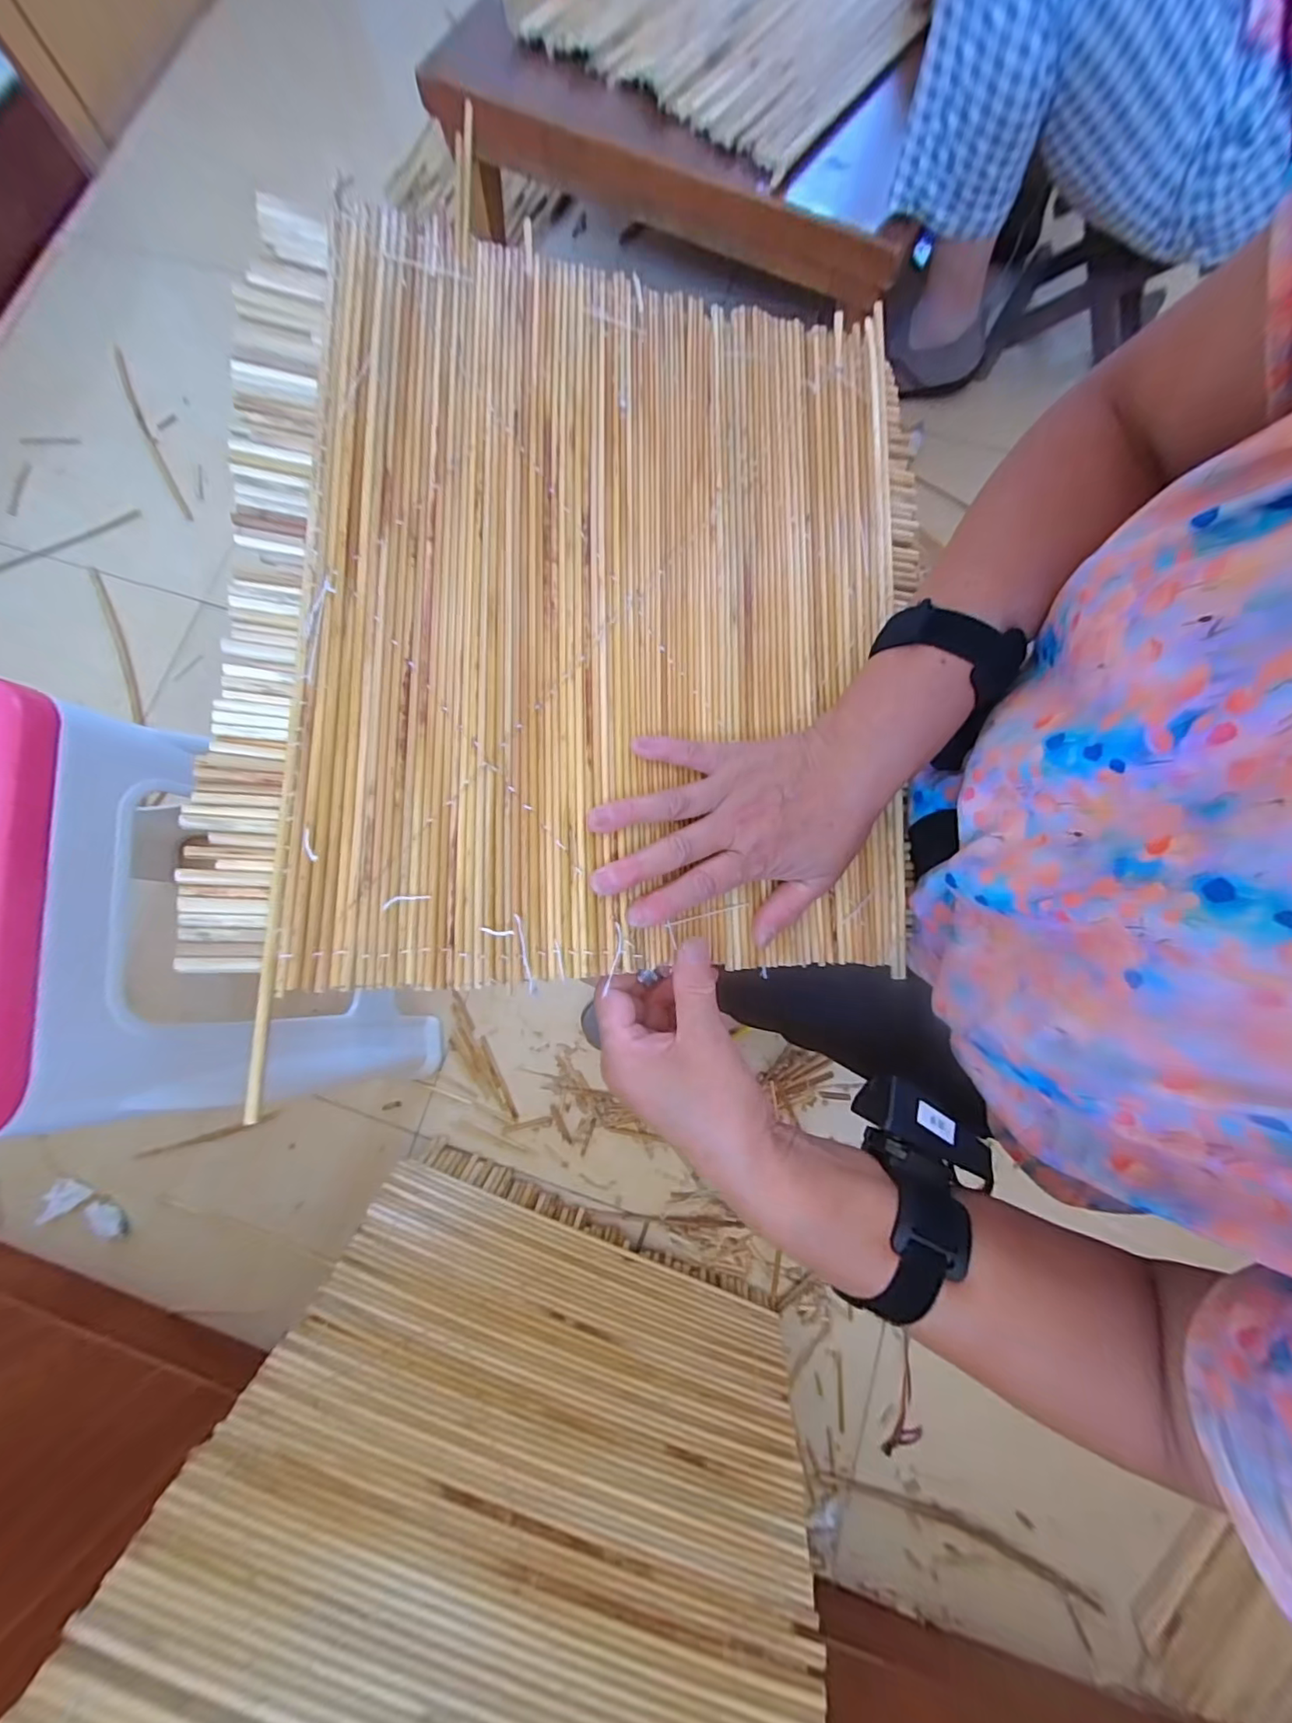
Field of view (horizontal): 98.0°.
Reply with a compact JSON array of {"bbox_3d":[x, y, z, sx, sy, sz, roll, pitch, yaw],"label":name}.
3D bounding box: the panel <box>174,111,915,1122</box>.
[{"bbox_3d":[-0.017,-0.151,0.326,0.386,0.016,0.423,2,81,-17],"label":"panel"}]

